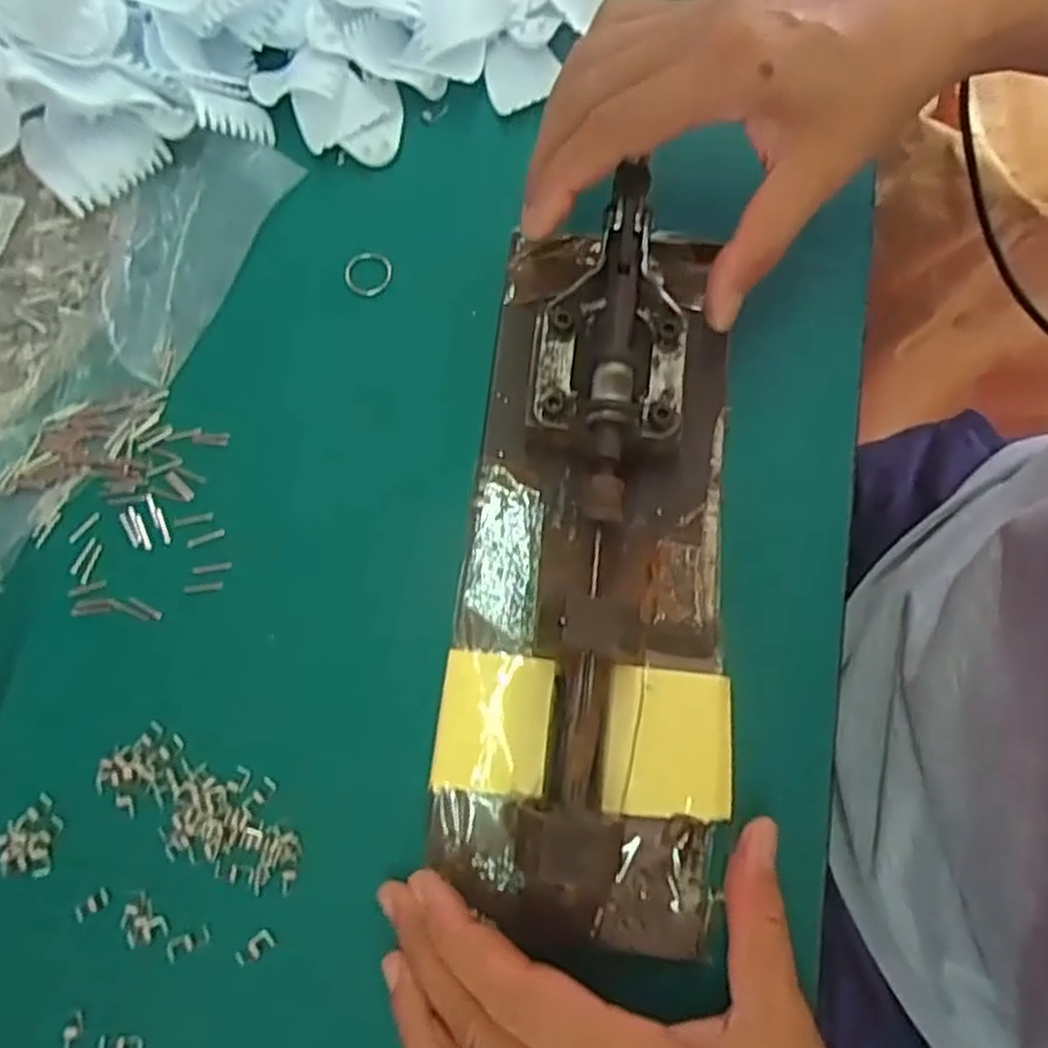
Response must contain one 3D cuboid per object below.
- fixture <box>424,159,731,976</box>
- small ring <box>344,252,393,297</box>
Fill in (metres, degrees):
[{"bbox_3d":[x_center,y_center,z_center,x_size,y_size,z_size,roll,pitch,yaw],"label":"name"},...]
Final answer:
[{"bbox_3d":[0.027,0.006,0.287,0.100,0.055,0.259,5,77,1],"label":"fixture"},{"bbox_3d":[-0.070,-0.112,0.353,0.022,0.006,0.020,0,77,0],"label":"small ring"}]

